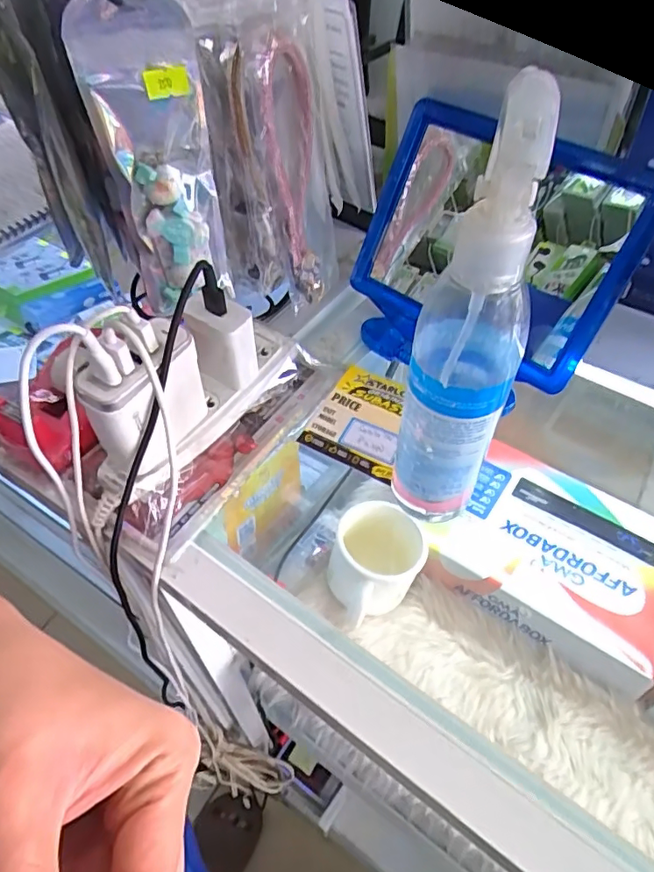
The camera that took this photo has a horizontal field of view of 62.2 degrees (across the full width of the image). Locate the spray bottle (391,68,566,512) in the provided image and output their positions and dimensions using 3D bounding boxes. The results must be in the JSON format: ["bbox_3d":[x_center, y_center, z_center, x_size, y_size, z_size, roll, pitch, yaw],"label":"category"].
[{"bbox_3d":[0.061,-0.037,0.241,0.048,0.206,0.046,13,52,11],"label":"spray bottle"}]

